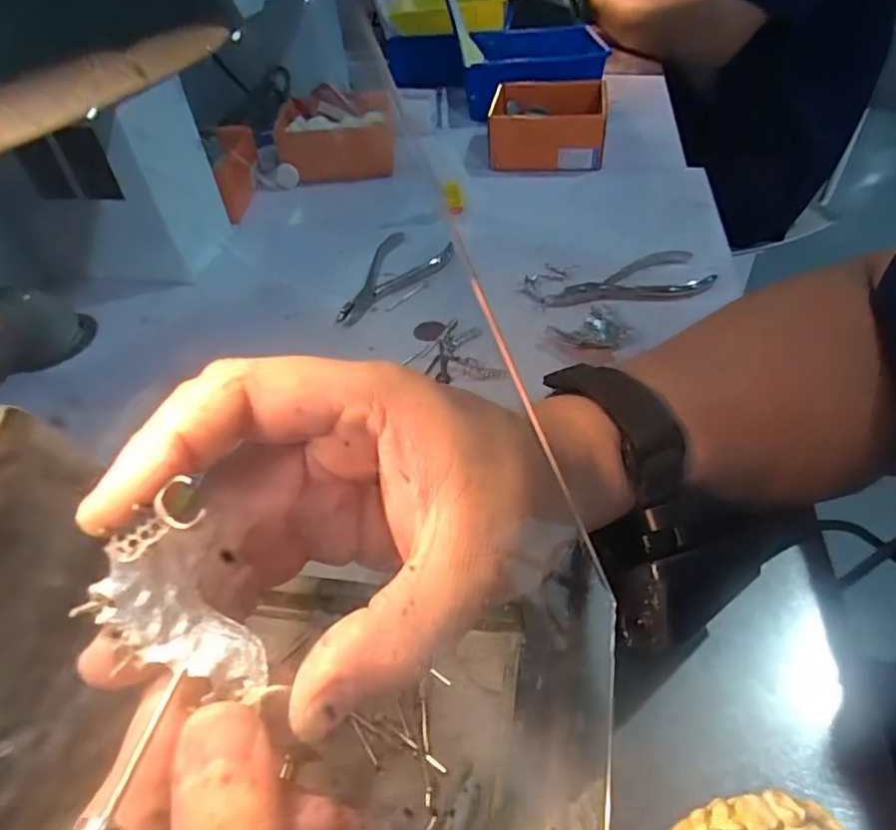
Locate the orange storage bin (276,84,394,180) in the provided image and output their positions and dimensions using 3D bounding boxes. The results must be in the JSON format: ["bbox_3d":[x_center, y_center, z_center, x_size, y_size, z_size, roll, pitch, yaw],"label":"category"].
[{"bbox_3d":[-0.118,-0.302,0.630,0.118,0.061,0.110,-6,44,-2],"label":"orange storage bin"}]

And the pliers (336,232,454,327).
[{"bbox_3d":[-0.050,-0.109,0.463,0.062,0.007,0.125,20,49,23],"label":"pliers"}]

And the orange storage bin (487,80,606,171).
[{"bbox_3d":[0.110,-0.319,0.640,0.115,0.052,0.141,5,45,10],"label":"orange storage bin"}]

